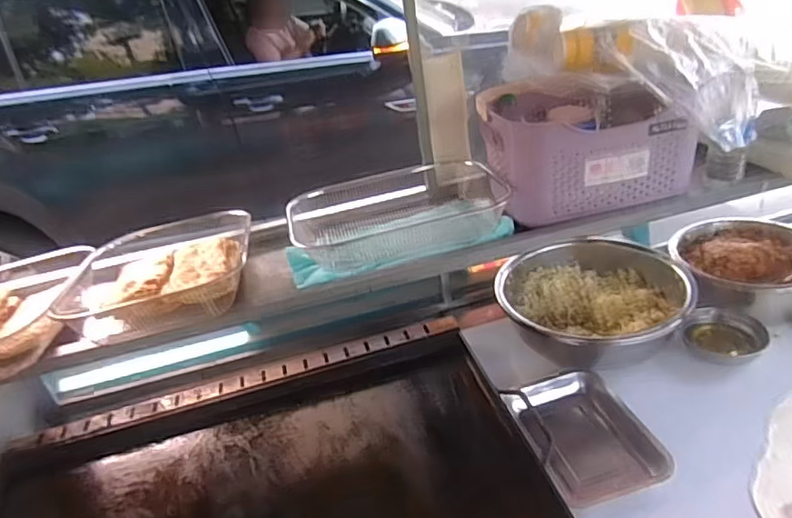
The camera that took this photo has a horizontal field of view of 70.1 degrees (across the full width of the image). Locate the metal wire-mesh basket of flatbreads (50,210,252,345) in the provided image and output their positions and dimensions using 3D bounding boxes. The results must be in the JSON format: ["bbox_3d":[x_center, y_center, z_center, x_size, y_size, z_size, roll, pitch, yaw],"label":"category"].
[{"bbox_3d":[-0.394,0.024,0.934,0.308,0.082,0.307,-13,30,-11],"label":"metal wire-mesh basket of flatbreads"}]

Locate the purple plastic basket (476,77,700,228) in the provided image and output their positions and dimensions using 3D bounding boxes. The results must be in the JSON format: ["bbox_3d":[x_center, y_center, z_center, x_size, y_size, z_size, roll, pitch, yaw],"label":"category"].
[{"bbox_3d":[0.326,-0.204,1.001,0.337,0.169,0.244,-8,29,-2],"label":"purple plastic basket"}]

